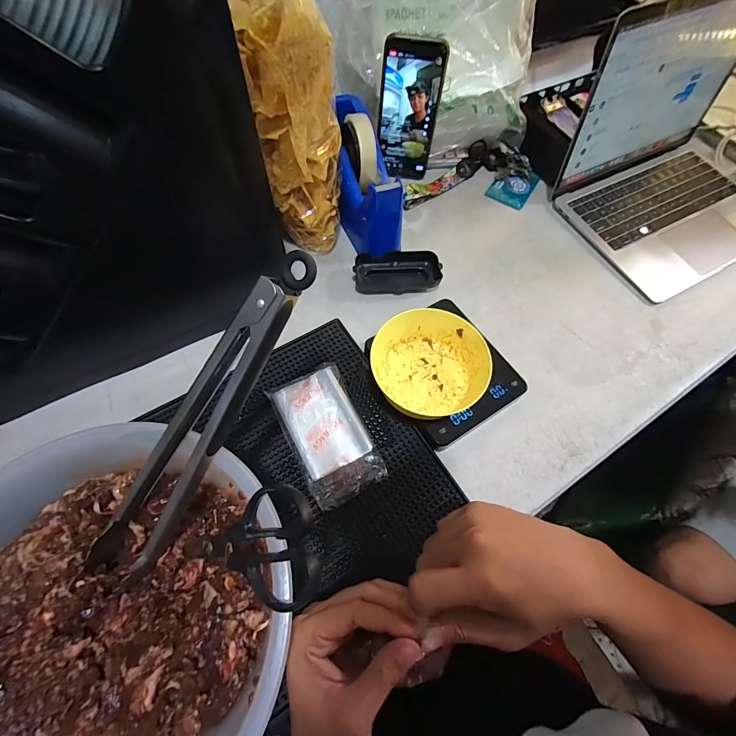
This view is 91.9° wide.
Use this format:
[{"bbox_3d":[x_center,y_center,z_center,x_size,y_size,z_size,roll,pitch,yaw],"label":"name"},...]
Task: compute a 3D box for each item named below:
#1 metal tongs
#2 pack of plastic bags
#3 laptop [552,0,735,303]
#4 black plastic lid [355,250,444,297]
[{"bbox_3d":[-0.119,0.053,0.245,0.044,0.022,0.293,43,108,16],"label":"metal tongs"},{"bbox_3d":[-0.043,0.066,0.370,0.077,0.023,0.135,-25,68,-12],"label":"pack of plastic bags"},{"bbox_3d":[0.469,-0.292,0.469,0.337,0.191,0.255,-25,68,-12],"label":"laptop"},{"bbox_3d":[0.037,-0.128,0.468,0.109,0.022,0.054,-6,65,-4],"label":"black plastic lid"}]

